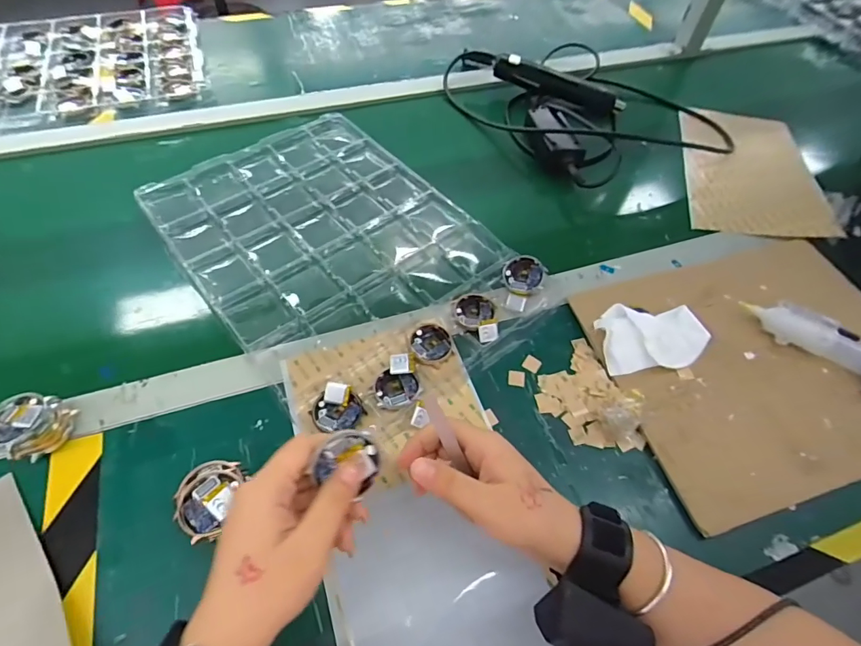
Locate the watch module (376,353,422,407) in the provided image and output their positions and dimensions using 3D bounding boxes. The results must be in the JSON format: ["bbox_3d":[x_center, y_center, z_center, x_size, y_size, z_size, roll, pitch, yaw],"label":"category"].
[{"bbox_3d":[-0.032,0.055,0.426,0.041,0.015,0.050,-10,57,-10],"label":"watch module"}]

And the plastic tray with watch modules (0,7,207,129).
[{"bbox_3d":[-0.599,-0.404,0.708,0.443,0.020,0.307,-18,58,-15],"label":"plastic tray with watch modules"}]

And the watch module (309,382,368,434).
[{"bbox_3d":[-0.085,0.077,0.408,0.043,0.015,0.042,38,62,21],"label":"watch module"}]

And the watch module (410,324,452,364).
[{"bbox_3d":[0.001,0.021,0.453,0.038,0.009,0.042,-7,56,-8],"label":"watch module"}]

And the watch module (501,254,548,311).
[{"bbox_3d":[0.099,-0.044,0.495,0.045,0.007,0.064,15,72,25],"label":"watch module"}]

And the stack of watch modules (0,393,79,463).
[{"bbox_3d":[-0.328,0.086,0.373,0.038,0.044,0.050,18,56,9],"label":"stack of watch modules"}]

